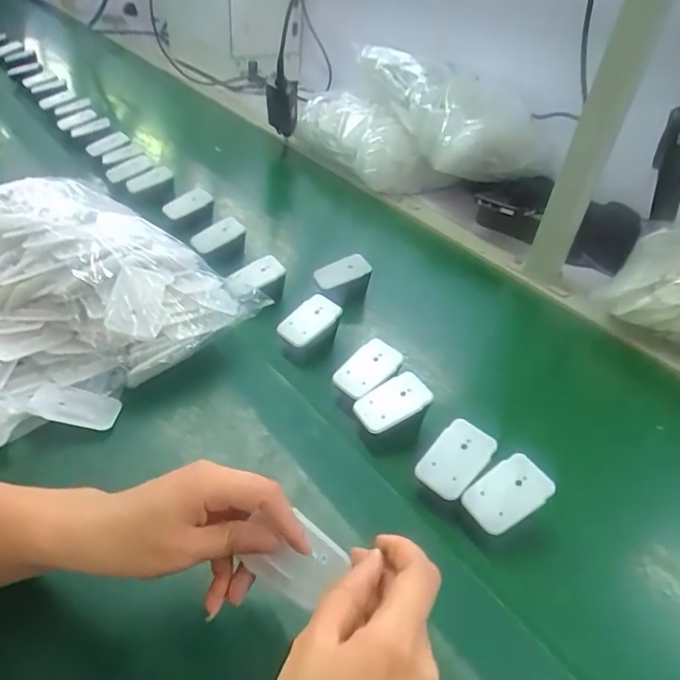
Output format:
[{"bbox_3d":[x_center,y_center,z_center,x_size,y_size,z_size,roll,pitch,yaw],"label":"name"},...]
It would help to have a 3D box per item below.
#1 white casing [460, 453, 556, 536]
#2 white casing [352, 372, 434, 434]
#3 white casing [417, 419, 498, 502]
[{"bbox_3d":[0.137,0.125,0.422,0.067,0.009,0.044,-34,64,-10],"label":"white casing"},{"bbox_3d":[0.049,0.058,0.486,0.068,0.011,0.041,-33,63,-8],"label":"white casing"},{"bbox_3d":[0.099,0.101,0.443,0.045,0.009,0.069,39,72,11],"label":"white casing"}]

